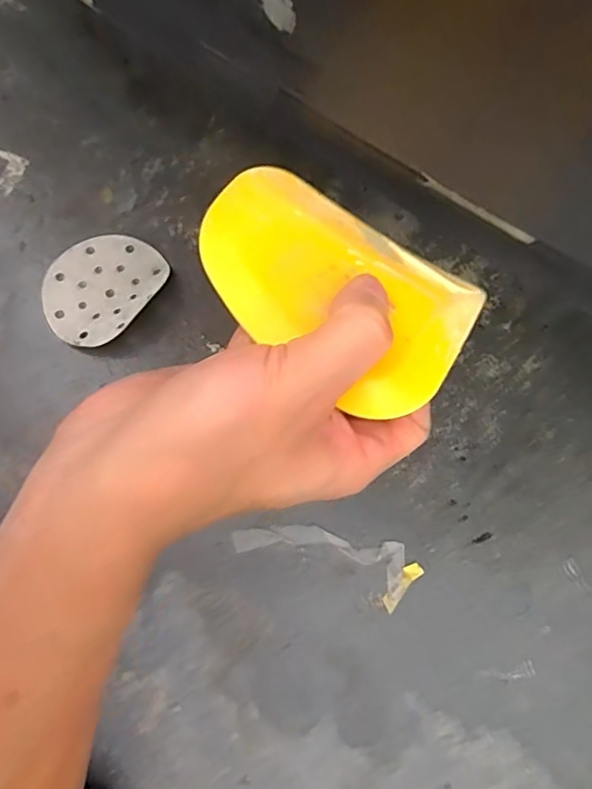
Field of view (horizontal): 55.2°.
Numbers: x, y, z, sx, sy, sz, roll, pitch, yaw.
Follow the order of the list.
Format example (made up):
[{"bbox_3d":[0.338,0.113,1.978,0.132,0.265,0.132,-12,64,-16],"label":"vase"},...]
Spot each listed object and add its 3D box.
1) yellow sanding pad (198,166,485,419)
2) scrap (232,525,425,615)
[{"bbox_3d":[0.012,-0.038,0.201,0.099,0.012,0.063,34,77,7],"label":"yellow sanding pad"},{"bbox_3d":[0.032,0.169,0.583,0.192,0.006,0.061,15,75,-1],"label":"scrap"}]

